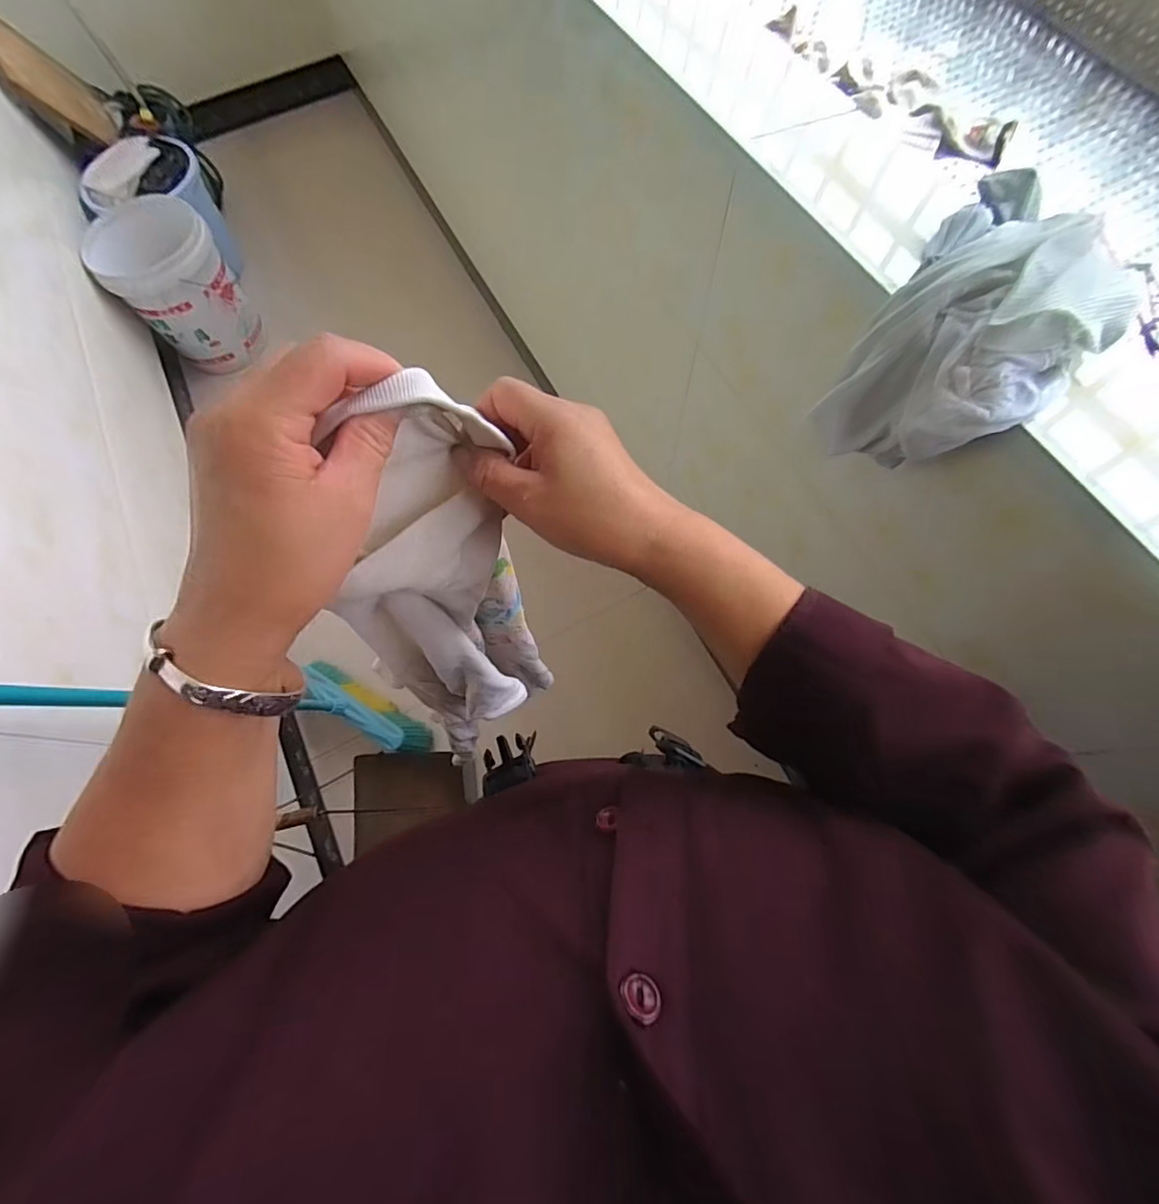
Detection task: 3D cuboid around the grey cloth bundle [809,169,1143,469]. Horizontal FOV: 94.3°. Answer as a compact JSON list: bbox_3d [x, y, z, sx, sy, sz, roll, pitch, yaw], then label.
[{"bbox_3d":[0.327,-0.221,0.427,0.151,0.124,0.228,35,74,14],"label":"grey cloth bundle"}]

